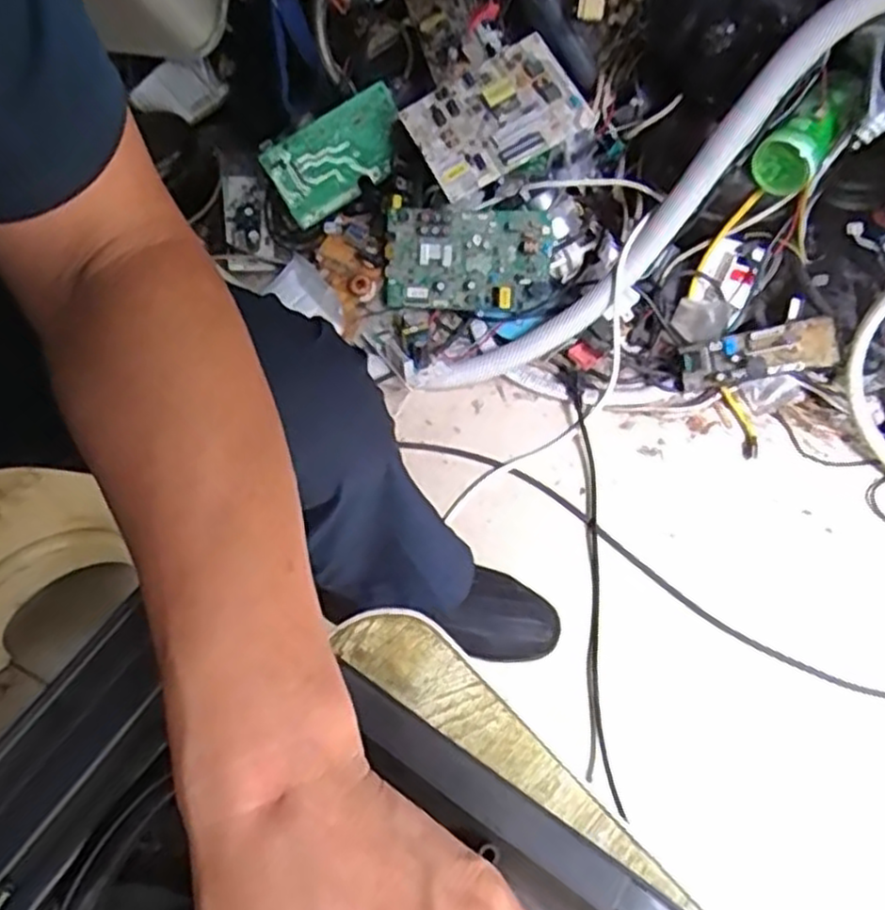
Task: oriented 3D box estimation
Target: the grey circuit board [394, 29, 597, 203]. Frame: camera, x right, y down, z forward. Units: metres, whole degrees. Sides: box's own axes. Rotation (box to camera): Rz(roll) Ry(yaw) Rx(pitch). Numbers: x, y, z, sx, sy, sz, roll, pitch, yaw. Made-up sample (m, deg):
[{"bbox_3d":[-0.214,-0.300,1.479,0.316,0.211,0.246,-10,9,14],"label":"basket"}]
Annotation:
[{"bbox_3d":[0.061,-0.409,0.893,0.194,0.019,0.152,-28,73,4],"label":"grey circuit board"}]

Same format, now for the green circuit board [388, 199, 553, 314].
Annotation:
[{"bbox_3d":[0.032,-0.248,0.953,0.208,0.128,0.021,6,19,4],"label":"green circuit board"}]

